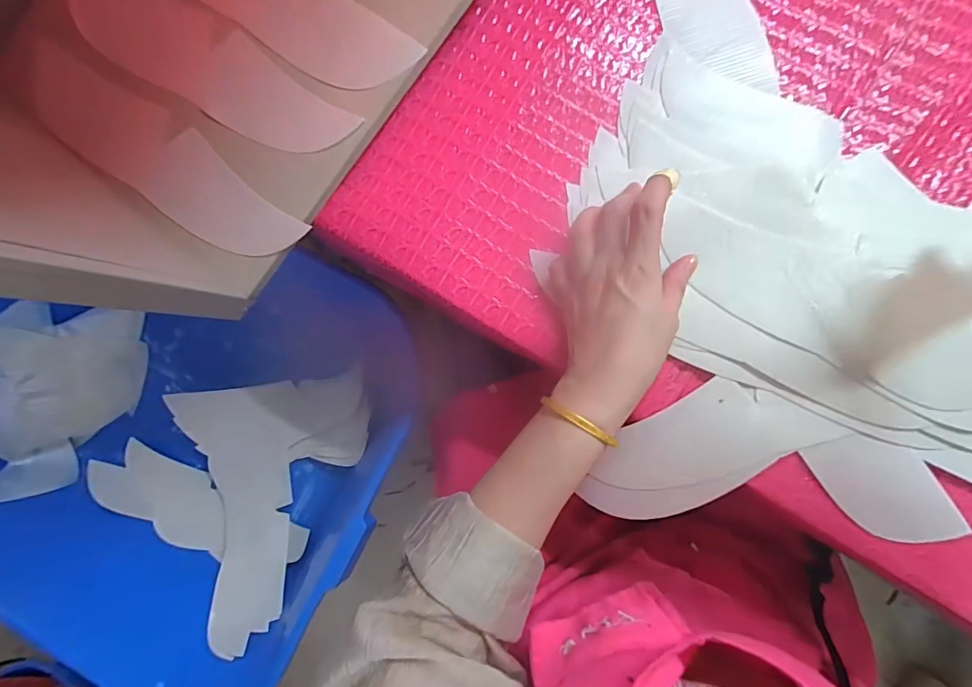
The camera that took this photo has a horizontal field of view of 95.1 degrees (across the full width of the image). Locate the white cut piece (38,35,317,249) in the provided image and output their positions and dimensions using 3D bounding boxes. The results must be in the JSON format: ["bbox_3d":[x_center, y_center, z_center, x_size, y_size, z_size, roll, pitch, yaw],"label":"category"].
[{"bbox_3d":[-0.246,-0.139,0.333,0.254,0.012,0.059,36,90,5],"label":"white cut piece"}]

